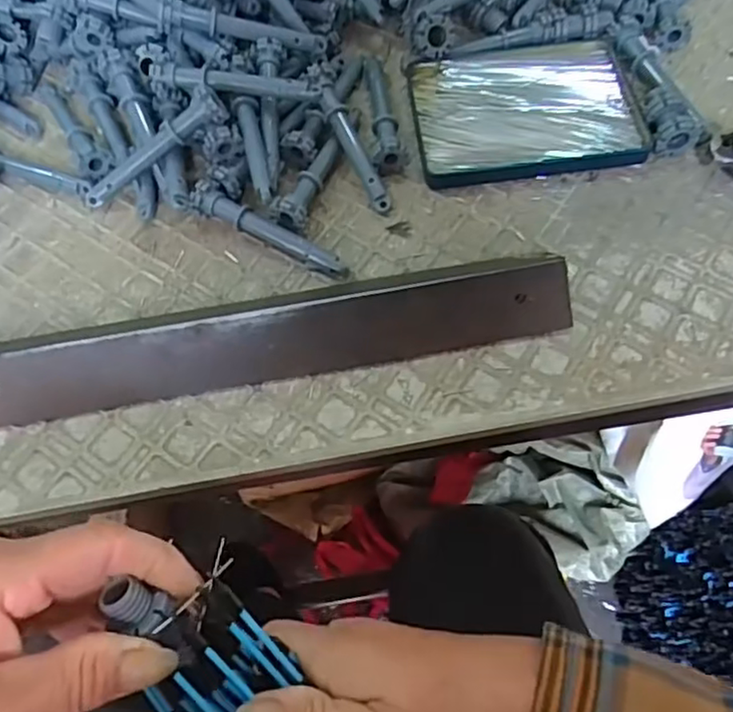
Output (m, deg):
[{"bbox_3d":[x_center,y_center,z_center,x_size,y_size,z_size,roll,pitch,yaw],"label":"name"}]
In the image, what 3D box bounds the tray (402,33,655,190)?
[{"bbox_3d":[0.094,-0.146,0.382,0.128,0.011,0.097,-6,64,-1],"label":"tray"}]

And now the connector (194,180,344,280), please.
[{"bbox_3d":[-0.052,-0.067,0.346,0.093,0.017,0.016,26,67,14],"label":"connector"}]

